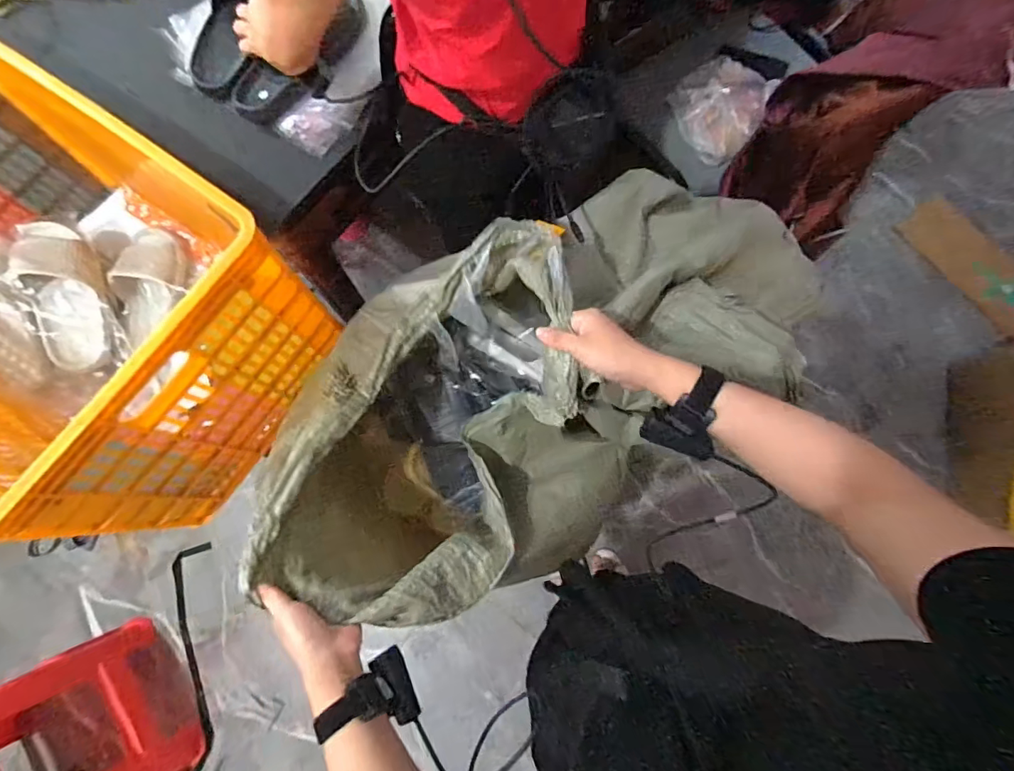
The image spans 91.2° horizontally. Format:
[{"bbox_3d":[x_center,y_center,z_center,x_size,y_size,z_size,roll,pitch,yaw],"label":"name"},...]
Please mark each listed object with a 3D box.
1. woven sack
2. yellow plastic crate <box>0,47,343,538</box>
[{"bbox_3d":[0.050,-0.010,0.713,0.848,0.386,0.388,-29,78,-7],"label":"woven sack"},{"bbox_3d":[-0.690,-0.145,0.772,0.650,0.381,0.464,33,79,8],"label":"yellow plastic crate"}]

